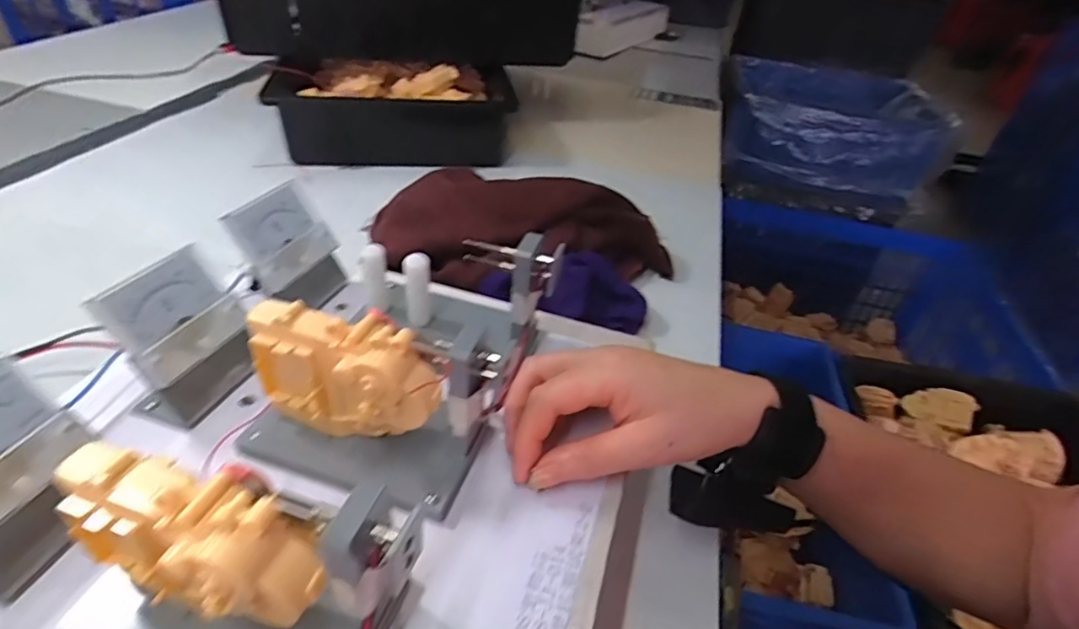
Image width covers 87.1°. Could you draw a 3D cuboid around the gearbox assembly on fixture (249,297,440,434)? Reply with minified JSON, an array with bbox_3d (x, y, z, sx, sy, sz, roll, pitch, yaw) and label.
[{"bbox_3d":[-0.097,0.037,0.292,0.096,0.077,0.035,14,39,10],"label":"gearbox assembly on fixture"}]

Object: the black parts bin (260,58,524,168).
[{"bbox_3d":[-0.198,-0.294,0.812,0.305,0.091,0.229,-1,39,-10],"label":"black parts bin"}]

